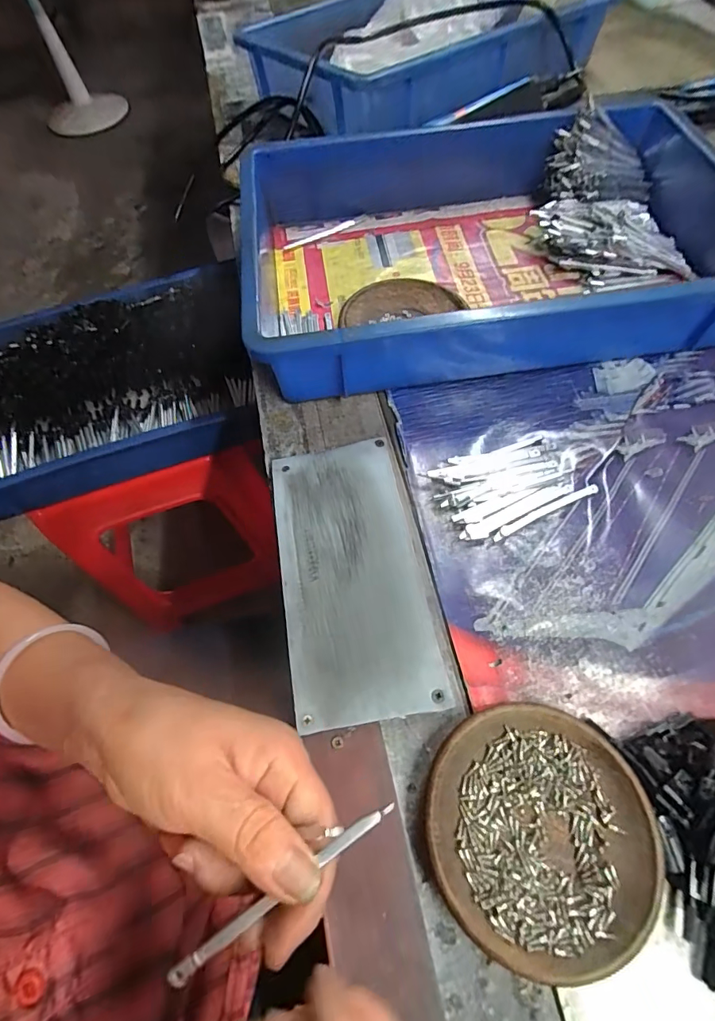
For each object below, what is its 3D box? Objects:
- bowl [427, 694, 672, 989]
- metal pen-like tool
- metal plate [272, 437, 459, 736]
[{"bbox_3d":[0.095,0.166,0.236,0.112,0.016,0.111,-1,63,2],"label":"bowl"},{"bbox_3d":[-0.027,0.147,0.174,0.098,0.004,0.006,-30,66,-14],"label":"metal pen-like tool"},{"bbox_3d":[-0.005,0.039,0.310,0.092,0.005,0.196,-10,63,-3],"label":"metal plate"}]

